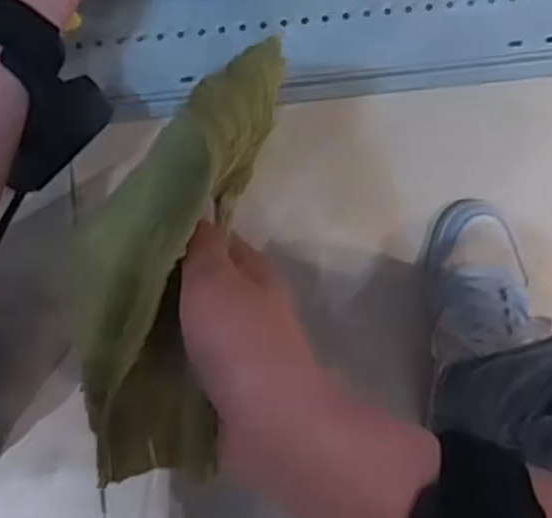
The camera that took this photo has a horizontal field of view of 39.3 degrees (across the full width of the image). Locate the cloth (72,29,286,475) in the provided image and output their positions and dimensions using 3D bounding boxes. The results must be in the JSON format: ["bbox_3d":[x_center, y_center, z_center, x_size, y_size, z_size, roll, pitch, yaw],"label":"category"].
[{"bbox_3d":[-0.047,0.002,0.332,0.079,0.063,0.191,17,104,2],"label":"cloth"}]

